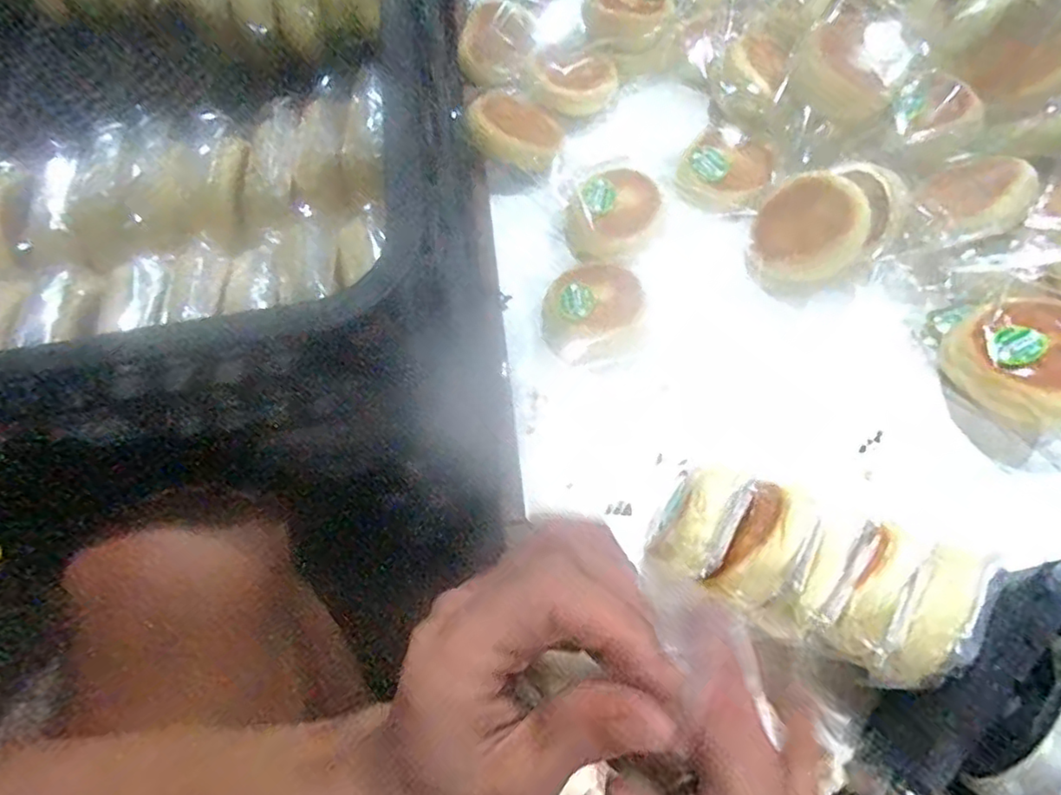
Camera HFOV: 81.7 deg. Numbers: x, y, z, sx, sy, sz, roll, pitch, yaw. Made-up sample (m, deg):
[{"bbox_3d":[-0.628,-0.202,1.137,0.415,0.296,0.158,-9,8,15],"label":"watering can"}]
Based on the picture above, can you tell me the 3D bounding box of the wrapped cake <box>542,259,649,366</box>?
[{"bbox_3d":[0.053,-0.069,0.502,0.085,0.028,0.081,-2,63,4],"label":"wrapped cake"}]

